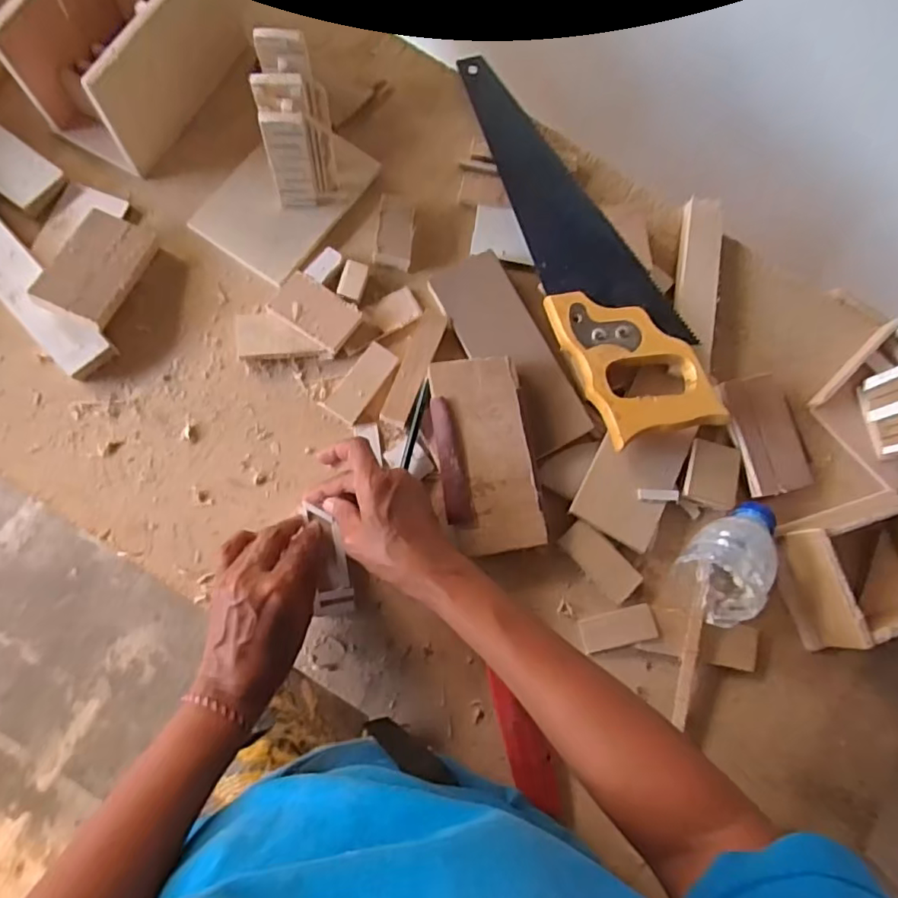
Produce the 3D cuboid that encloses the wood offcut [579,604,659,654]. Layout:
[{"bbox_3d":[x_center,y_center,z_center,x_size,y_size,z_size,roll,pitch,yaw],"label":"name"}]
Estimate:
[{"bbox_3d":[0.135,0.143,0.456,0.057,0.004,0.027,-16,66,8],"label":"wood offcut"}]

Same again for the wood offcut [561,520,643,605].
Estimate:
[{"bbox_3d":[0.123,0.091,0.463,0.031,0.009,0.070,-42,83,-12],"label":"wood offcut"}]

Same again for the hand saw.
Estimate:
[{"bbox_3d":[0.110,-0.193,0.507,0.104,0.018,0.397,-18,74,-10],"label":"hand saw"}]

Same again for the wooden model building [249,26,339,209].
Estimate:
[{"bbox_3d":[-0.123,-0.260,0.466,0.055,0.103,0.089,-8,79,-7],"label":"wooden model building"}]

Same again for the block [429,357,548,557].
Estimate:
[{"bbox_3d":[0.028,0.005,0.454,0.067,0.025,0.152,-10,78,-7],"label":"block"}]

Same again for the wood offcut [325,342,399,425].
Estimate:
[{"bbox_3d":[-0.071,-0.054,0.474,0.029,0.010,0.067,35,82,1],"label":"wood offcut"}]

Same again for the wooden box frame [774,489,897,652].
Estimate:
[{"bbox_3d":[0.333,0.094,0.449,0.118,0.048,0.100,-14,80,-8],"label":"wooden box frame"}]

